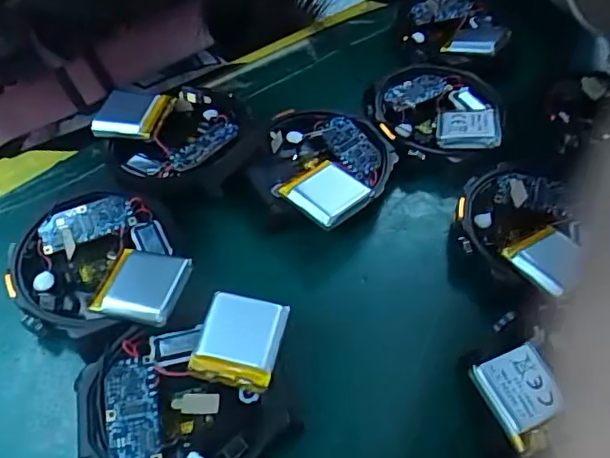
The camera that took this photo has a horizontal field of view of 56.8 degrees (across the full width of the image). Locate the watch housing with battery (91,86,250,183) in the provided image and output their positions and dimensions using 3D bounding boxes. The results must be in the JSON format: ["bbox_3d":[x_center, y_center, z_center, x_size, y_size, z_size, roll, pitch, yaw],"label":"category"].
[{"bbox_3d":[-0.044,-0.031,0.192,0.049,0.011,0.042,-8,54,-9],"label":"watch housing with battery"}]

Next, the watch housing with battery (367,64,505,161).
[{"bbox_3d":[0.049,-0.045,0.211,0.048,0.015,0.048,1,53,-2],"label":"watch housing with battery"}]

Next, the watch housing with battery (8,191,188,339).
[{"bbox_3d":[-0.060,0.010,0.161,0.045,0.010,0.054,-26,59,-20],"label":"watch housing with battery"}]

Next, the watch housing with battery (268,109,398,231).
[{"bbox_3d":[0.005,-0.020,0.191,0.045,0.016,0.050,19,55,11],"label":"watch housing with battery"}]

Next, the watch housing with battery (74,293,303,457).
[{"bbox_3d":[-0.030,0.043,0.141,0.052,0.013,0.046,-9,55,-9],"label":"watch housing with battery"}]

